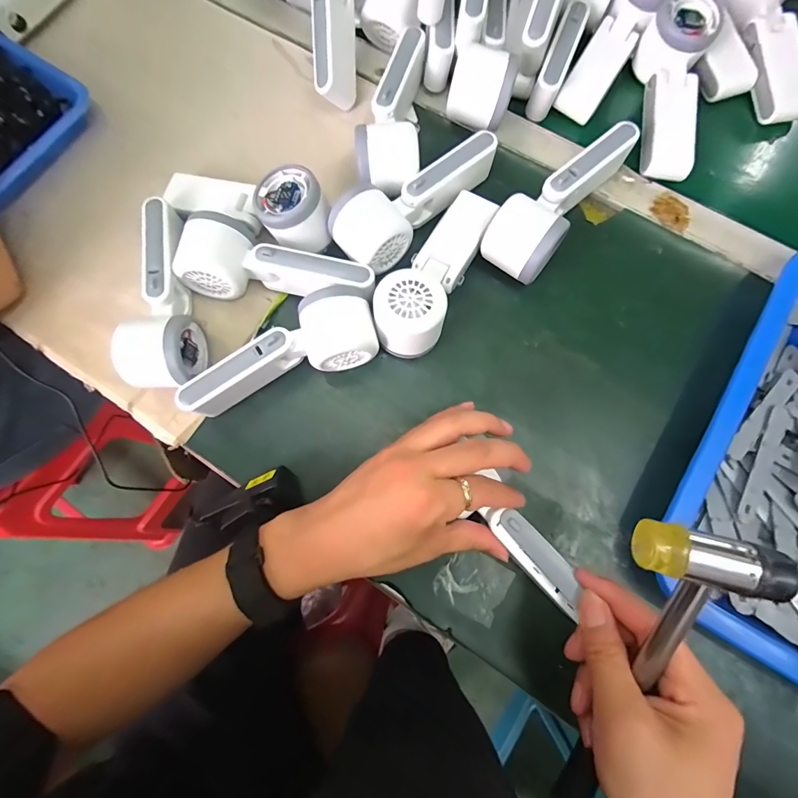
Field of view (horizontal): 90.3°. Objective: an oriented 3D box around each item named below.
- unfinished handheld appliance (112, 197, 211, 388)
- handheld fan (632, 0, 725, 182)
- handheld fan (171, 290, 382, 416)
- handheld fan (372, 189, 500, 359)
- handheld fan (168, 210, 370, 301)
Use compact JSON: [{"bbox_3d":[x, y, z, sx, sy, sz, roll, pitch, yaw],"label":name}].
[{"bbox_3d":[-0.199,-0.085,0.338,0.056,0.060,0.162,-9,77,-1],"label":"unfinished handheld appliance"},{"bbox_3d":[0.256,-0.290,0.371,0.056,0.048,0.162,11,77,4],"label":"handheld fan"},{"bbox_3d":[-0.099,-0.037,0.332,0.161,0.055,0.052,-19,77,-3],"label":"handheld fan"},{"bbox_3d":[0.029,-0.109,0.335,0.054,0.044,0.149,25,79,7],"label":"handheld fan"},{"bbox_3d":[-0.101,-0.118,0.343,0.167,0.052,0.064,9,77,3],"label":"handheld fan"}]

